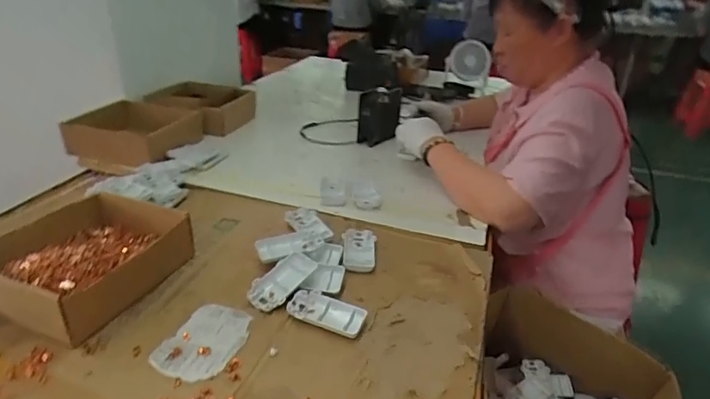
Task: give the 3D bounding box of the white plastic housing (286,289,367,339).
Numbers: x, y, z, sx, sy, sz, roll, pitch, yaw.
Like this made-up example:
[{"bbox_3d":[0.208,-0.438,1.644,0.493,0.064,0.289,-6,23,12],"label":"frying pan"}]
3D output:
[{"bbox_3d":[-0.037,0.144,0.619,0.097,0.016,0.051,14,31,15],"label":"white plastic housing"}]

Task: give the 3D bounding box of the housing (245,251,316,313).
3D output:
[{"bbox_3d":[-0.094,0.107,0.647,0.048,0.024,0.097,29,55,35],"label":"housing"}]

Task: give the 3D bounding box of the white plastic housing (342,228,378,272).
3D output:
[{"bbox_3d":[0.006,0.075,0.745,0.050,0.018,0.098,7,29,2],"label":"white plastic housing"}]

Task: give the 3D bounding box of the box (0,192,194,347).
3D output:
[{"bbox_3d":[-0.354,0.072,0.643,0.202,0.062,0.214,16,31,19],"label":"box"}]

